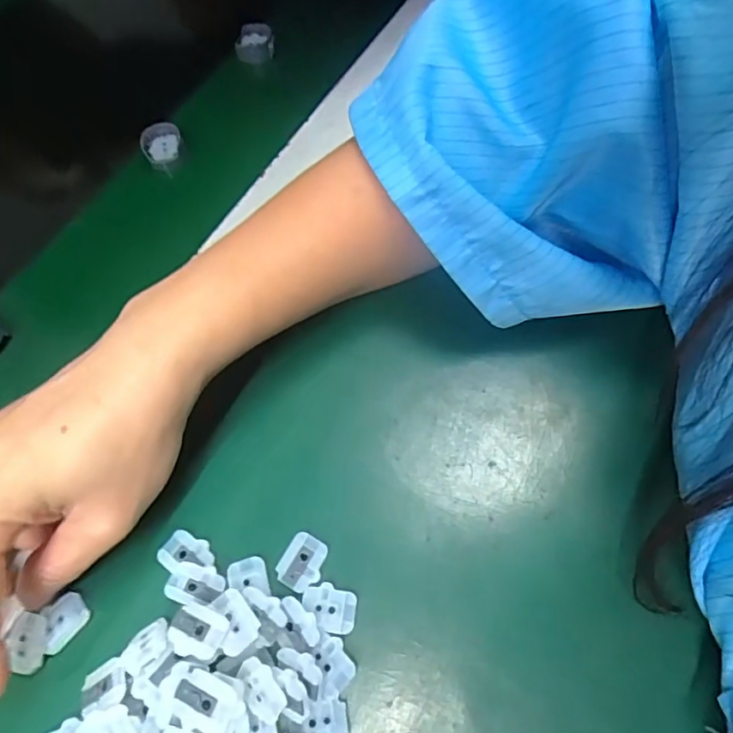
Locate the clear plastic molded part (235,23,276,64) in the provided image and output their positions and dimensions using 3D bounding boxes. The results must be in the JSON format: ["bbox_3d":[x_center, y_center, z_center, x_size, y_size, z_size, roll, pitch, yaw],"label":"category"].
[{"bbox_3d":[-0.080,-0.233,0.389,0.028,0.021,0.020,-4,64,2],"label":"clear plastic molded part"}]

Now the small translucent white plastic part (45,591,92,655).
[{"bbox_3d":[-0.123,0.103,0.218,0.014,0.004,0.020,32,67,20],"label":"small translucent white plastic part"}]

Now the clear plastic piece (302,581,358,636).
[{"bbox_3d":[-0.015,0.094,0.213,0.021,0.004,0.017,6,65,7],"label":"clear plastic piece"}]

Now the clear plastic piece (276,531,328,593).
[{"bbox_3d":[-0.026,0.080,0.223,0.017,0.004,0.021,25,69,15],"label":"clear plastic piece"}]

